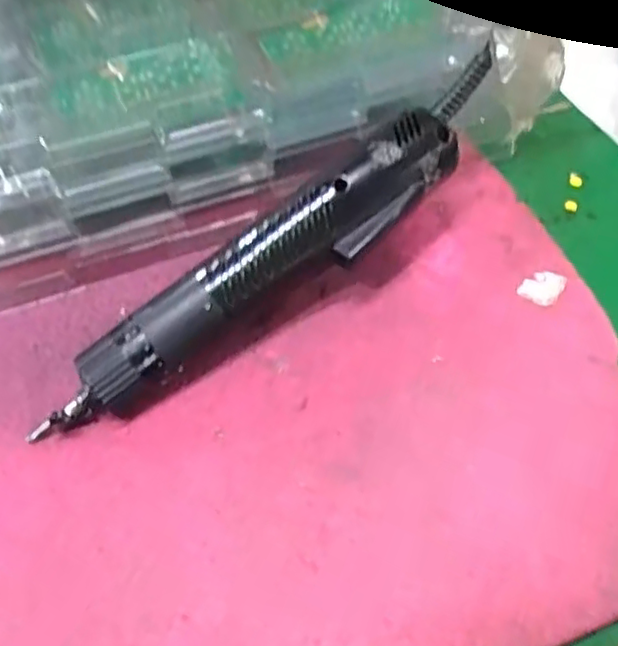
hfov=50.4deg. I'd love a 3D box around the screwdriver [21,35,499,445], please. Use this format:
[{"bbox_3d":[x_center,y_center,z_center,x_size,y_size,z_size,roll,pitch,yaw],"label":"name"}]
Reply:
[{"bbox_3d":[-0.007,-0.033,0.293,0.263,0.030,0.042,-37,62,-8],"label":"screwdriver"}]

